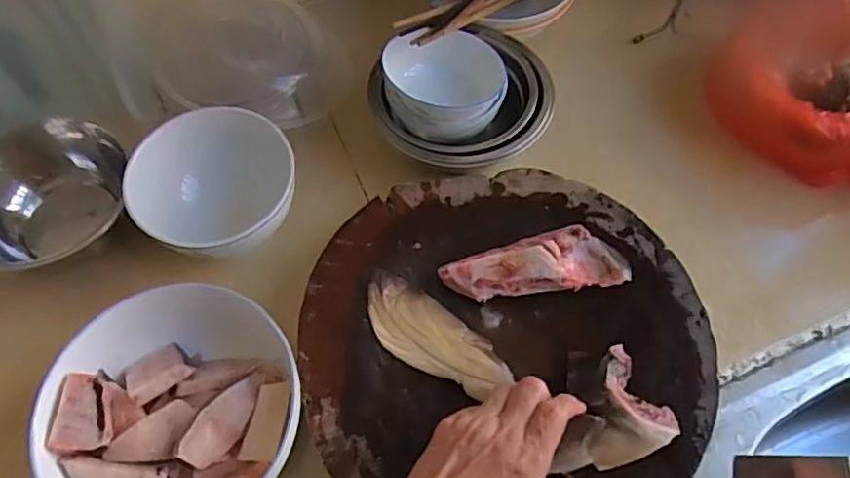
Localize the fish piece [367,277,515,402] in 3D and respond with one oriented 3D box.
[{"bbox_3d":[0.005,0.073,0.460,0.121,0.015,0.047,33,66,23],"label":"fish piece"}]

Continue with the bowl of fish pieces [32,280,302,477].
[{"bbox_3d":[-0.172,0.122,0.444,0.162,0.067,0.170,0,61,0],"label":"bowl of fish pieces"}]

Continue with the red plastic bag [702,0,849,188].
[{"bbox_3d":[0.390,-0.153,0.604,0.194,0.083,0.196,-20,62,-11],"label":"red plastic bag"}]

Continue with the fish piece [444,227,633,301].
[{"bbox_3d":[0.086,0.018,0.493,0.143,0.026,0.050,-5,61,-3],"label":"fish piece"}]

